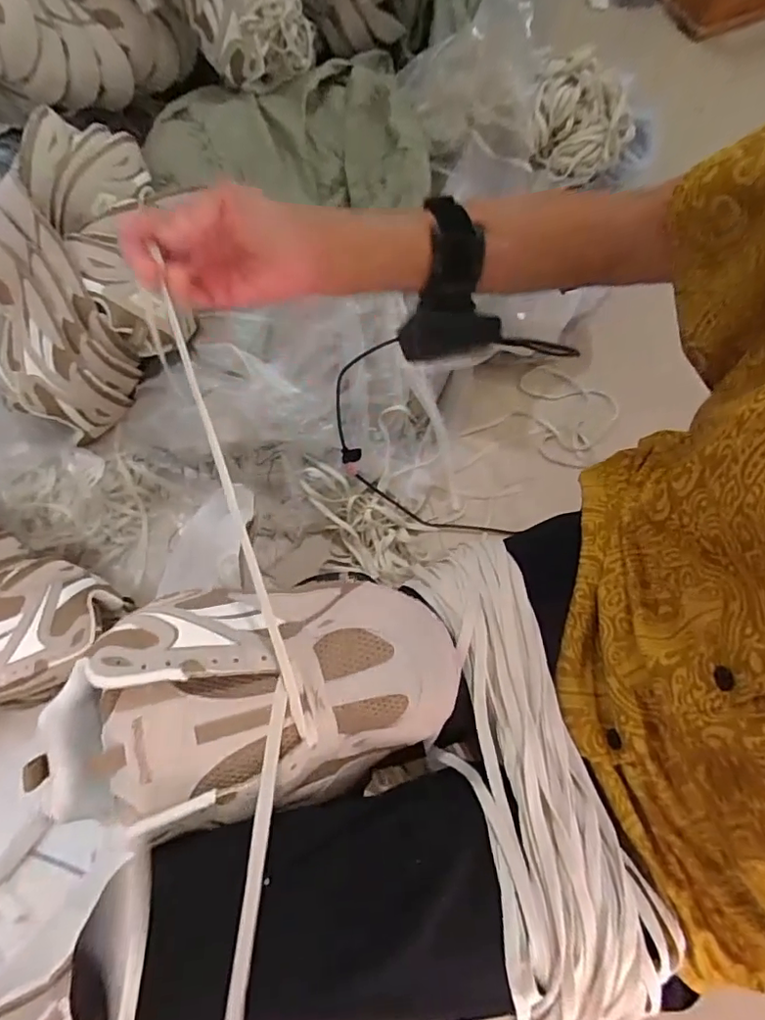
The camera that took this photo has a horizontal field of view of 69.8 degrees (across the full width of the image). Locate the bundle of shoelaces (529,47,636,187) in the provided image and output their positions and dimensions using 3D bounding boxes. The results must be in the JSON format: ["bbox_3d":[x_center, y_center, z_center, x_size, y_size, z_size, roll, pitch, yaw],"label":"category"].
[{"bbox_3d":[0.277,-0.560,0.790,0.139,0.089,0.130,0,71,-1],"label":"bundle of shoelaces"}]

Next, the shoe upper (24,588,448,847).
[{"bbox_3d":[-0.085,0.115,0.350,0.260,0.060,0.138,-7,72,-3],"label":"shoe upper"}]

